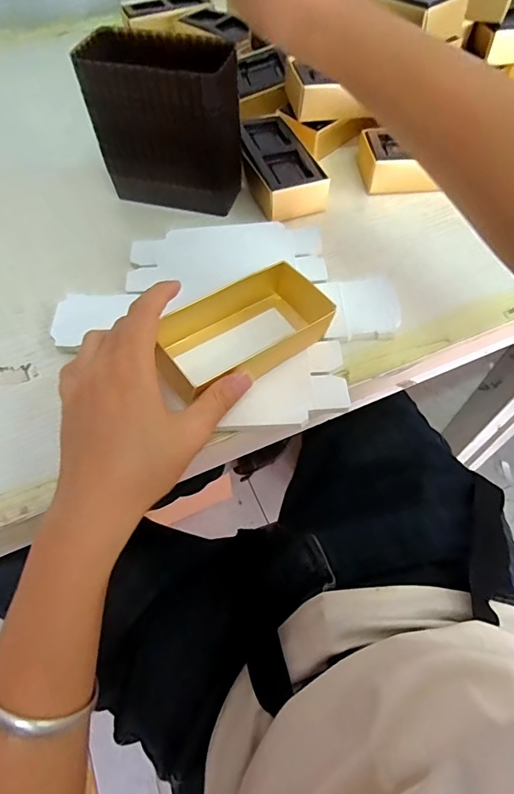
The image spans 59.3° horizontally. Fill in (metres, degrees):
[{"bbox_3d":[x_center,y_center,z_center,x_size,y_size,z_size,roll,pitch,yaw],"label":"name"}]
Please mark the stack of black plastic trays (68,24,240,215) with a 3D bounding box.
[{"bbox_3d":[-0.073,-0.226,0.375,0.113,0.107,0.059,13,59,9],"label":"stack of black plastic trays"}]

